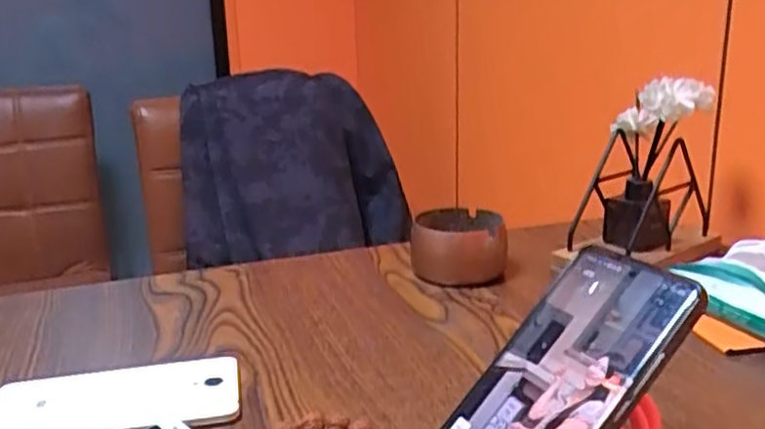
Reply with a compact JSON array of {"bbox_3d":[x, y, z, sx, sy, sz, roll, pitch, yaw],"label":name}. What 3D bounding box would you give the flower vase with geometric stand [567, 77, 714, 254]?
[{"bbox_3d":[0.238,-0.038,0.646,0.122,0.159,0.088,4,17,18],"label":"flower vase with geometric stand"}]

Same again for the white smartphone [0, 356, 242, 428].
[{"bbox_3d":[-0.166,0.117,0.442,0.150,0.012,0.072,-4,16,-9],"label":"white smartphone"}]

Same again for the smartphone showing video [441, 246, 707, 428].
[{"bbox_3d":[0.078,0.087,0.340,0.162,0.007,0.072,-48,32,-9],"label":"smartphone showing video"}]

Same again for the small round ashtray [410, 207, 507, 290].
[{"bbox_3d":[0.070,0.029,0.660,0.086,0.051,0.096,0,16,6],"label":"small round ashtray"}]

